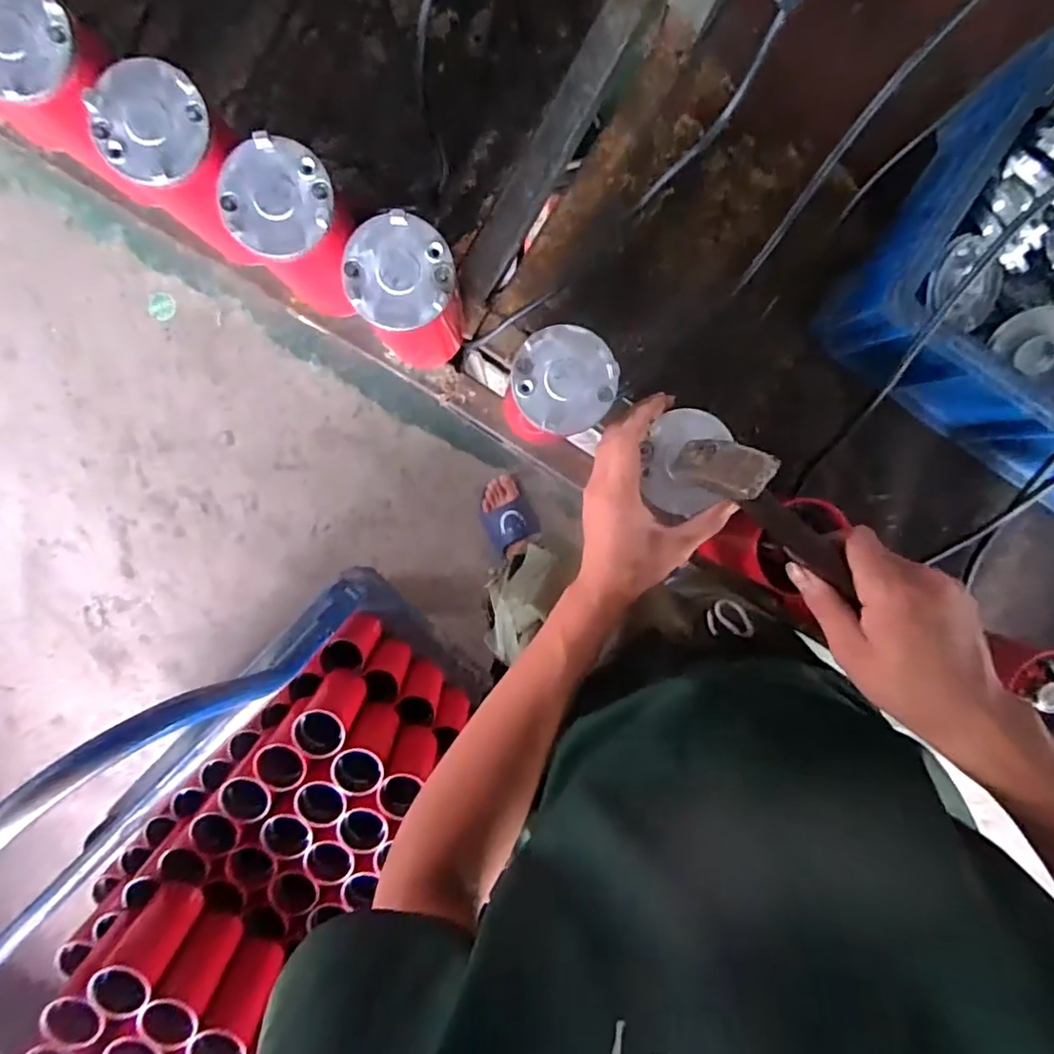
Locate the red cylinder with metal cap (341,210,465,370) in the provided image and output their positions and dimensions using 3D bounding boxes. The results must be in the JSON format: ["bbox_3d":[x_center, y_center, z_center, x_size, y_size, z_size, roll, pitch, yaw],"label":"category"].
[{"bbox_3d":[-0.093,-0.182,0.482,0.075,0.176,0.079,-8,98,-2],"label":"red cylinder with metal cap"}]

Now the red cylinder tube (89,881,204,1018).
[{"bbox_3d":[-0.538,0.598,0.834,0.073,0.143,0.075,0,98,-2],"label":"red cylinder tube"}]

